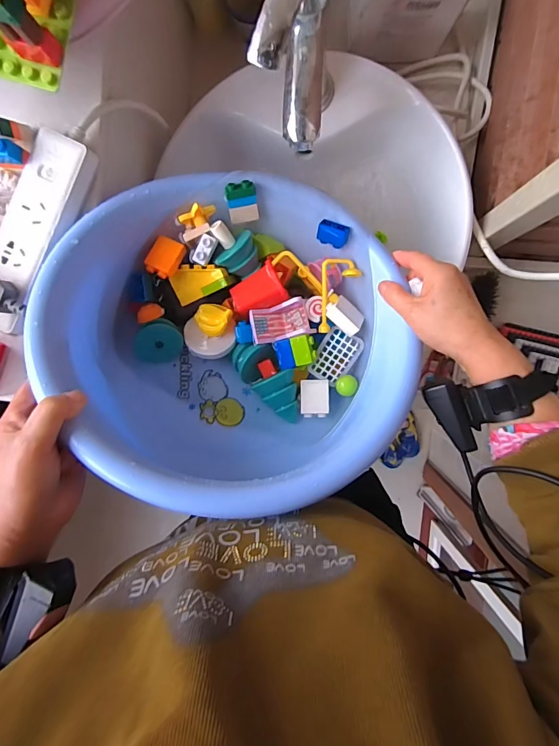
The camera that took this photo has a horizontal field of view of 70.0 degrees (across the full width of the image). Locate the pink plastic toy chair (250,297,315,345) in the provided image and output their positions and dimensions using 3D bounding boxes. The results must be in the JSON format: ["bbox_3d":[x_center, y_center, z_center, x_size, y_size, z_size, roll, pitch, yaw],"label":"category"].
[{"bbox_3d":[0.001,-0.058,0.456,0.065,0.022,0.040,-14,93,5],"label":"pink plastic toy chair"}]

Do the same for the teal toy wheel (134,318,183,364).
[{"bbox_3d":[-0.140,-0.039,0.468,0.051,0.018,0.051,-7,118,-13],"label":"teal toy wheel"}]

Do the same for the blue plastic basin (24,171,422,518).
[{"bbox_3d":[-0.043,-0.045,0.420,0.349,0.155,0.340,11,66,-3],"label":"blue plastic basin"}]

